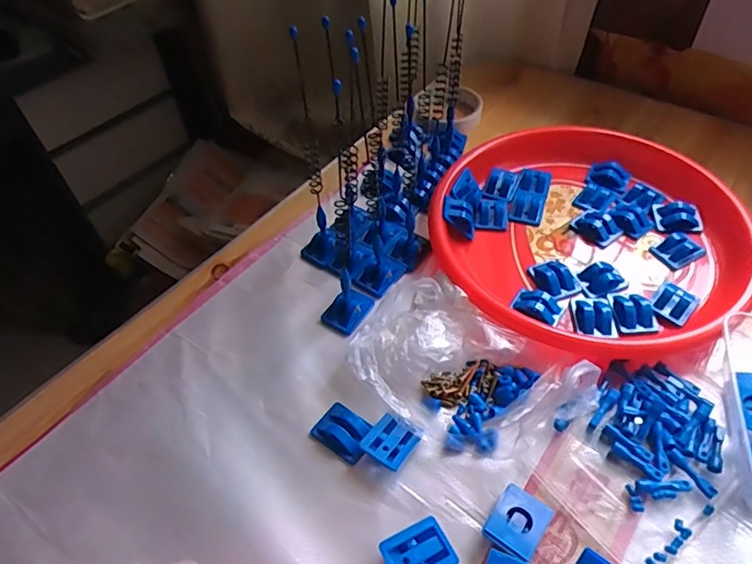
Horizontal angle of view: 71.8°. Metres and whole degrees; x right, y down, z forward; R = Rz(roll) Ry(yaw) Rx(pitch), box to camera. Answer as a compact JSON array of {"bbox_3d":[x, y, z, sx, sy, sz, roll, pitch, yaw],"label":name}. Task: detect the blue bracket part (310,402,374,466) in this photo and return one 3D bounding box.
[{"bbox_3d":[-0.025,0.115,0.404,0.043,0.017,0.032,28,57,24],"label":"blue bracket part"}]

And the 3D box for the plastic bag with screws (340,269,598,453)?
[{"bbox_3d":[0.064,0.060,0.418,0.191,0.052,0.135,36,60,29],"label":"plastic bag with screws"}]

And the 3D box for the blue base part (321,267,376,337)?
[{"bbox_3d":[-0.027,0.013,0.468,0.033,0.047,0.042,26,56,23],"label":"blue base part"}]

